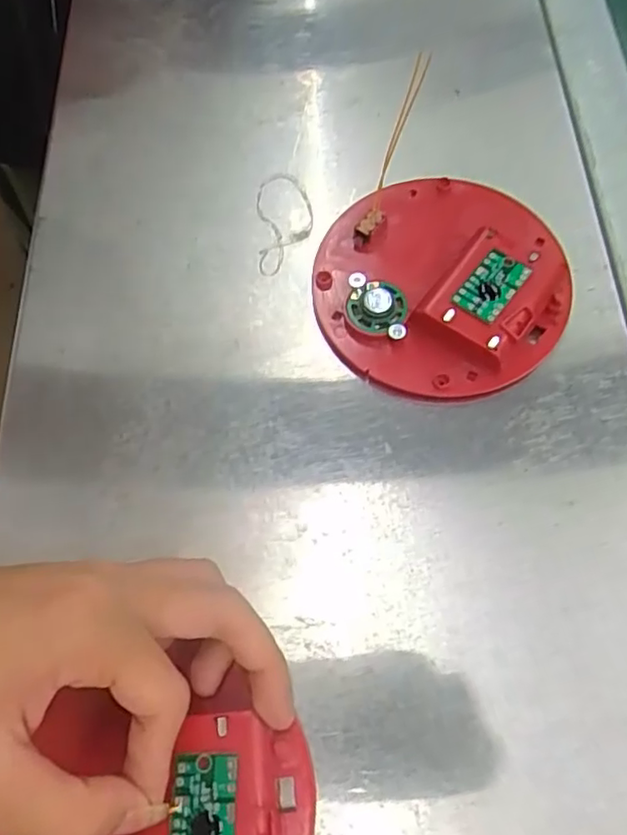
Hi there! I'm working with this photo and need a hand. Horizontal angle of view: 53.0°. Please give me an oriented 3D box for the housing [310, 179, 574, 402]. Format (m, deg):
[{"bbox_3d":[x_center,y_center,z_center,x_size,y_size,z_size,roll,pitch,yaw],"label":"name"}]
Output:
[{"bbox_3d":[0.062,-0.069,0.306,0.117,0.026,0.118,-1,67,2],"label":"housing"}]

